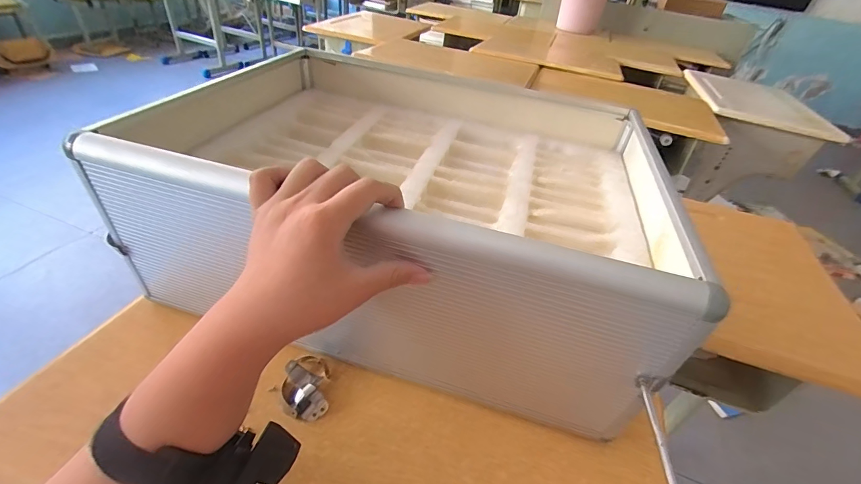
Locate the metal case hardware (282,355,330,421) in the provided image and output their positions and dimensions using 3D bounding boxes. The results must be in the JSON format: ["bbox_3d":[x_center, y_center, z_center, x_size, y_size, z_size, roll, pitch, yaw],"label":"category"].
[{"bbox_3d":[-0.122,0.138,0.375,0.043,0.010,0.065,-1,40,-11],"label":"metal case hardware"}]

